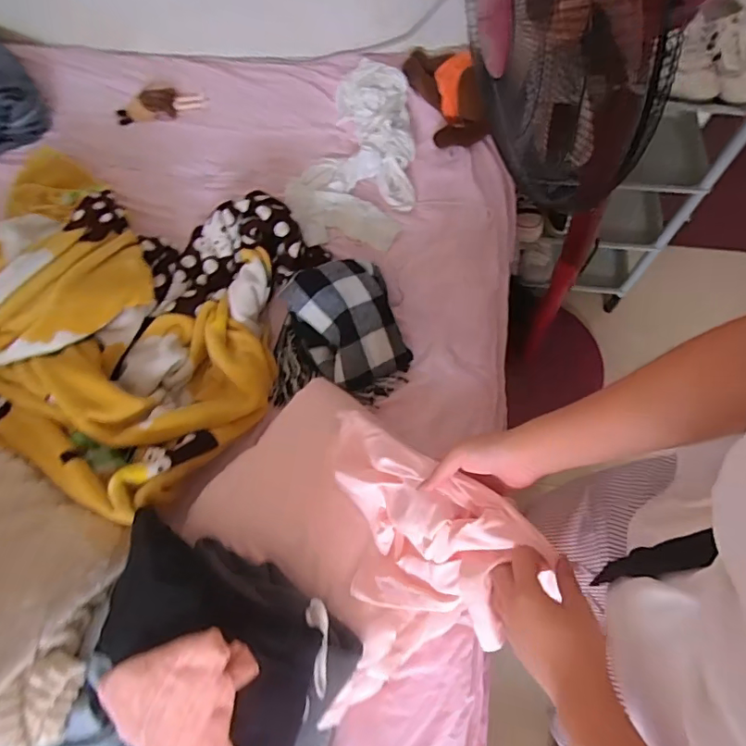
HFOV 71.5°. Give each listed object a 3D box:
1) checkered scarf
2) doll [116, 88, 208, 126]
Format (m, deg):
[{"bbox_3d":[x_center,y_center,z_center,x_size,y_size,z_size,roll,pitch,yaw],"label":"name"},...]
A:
[{"bbox_3d":[-0.053,-0.077,0.907,0.234,0.089,0.248,2,67,3],"label":"checkered scarf"},{"bbox_3d":[-0.497,-0.625,1.211,0.204,0.032,0.070,-25,68,-9],"label":"doll"}]

